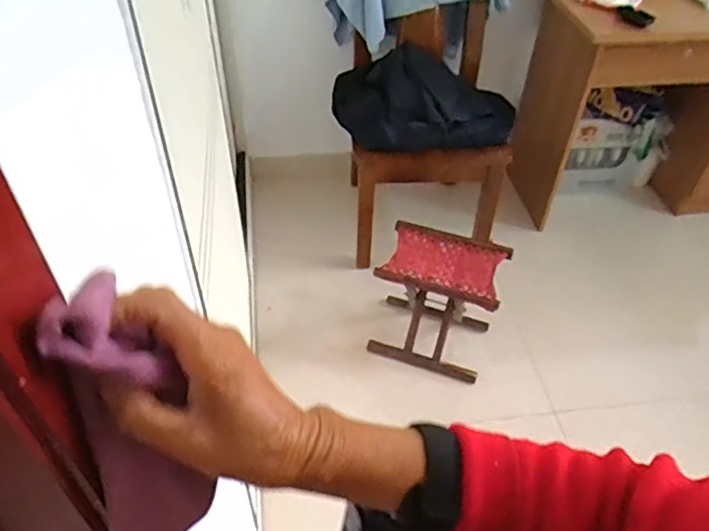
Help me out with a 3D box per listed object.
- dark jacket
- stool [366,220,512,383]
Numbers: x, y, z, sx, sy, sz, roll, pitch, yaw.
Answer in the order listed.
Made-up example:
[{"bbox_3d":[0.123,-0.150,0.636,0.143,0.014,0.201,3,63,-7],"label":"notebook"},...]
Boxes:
[{"bbox_3d":[0.229,-0.493,1.833,0.542,0.186,0.373,-6,46,-8],"label":"dark jacket"},{"bbox_3d":[0.227,0.101,1.644,0.311,0.319,0.227,18,47,14],"label":"stool"}]

